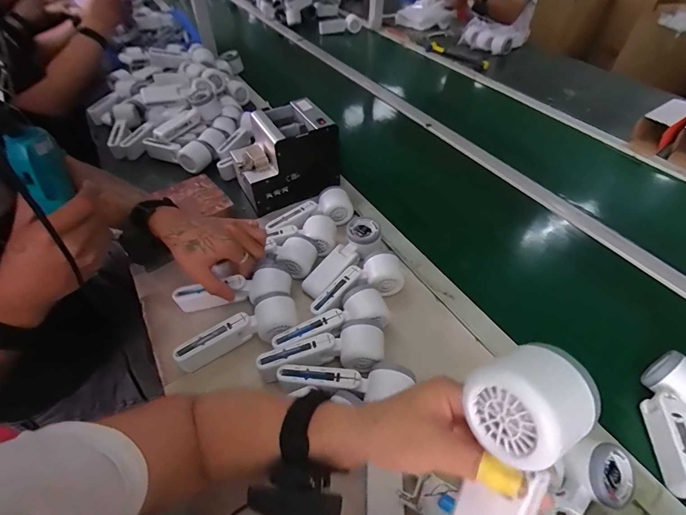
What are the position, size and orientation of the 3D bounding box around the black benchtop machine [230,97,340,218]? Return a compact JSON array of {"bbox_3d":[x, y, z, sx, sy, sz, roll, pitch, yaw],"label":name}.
[{"bbox_3d":[-0.117,-0.202,0.721,0.190,0.151,0.125,-22,51,-20],"label":"black benchtop machine"}]

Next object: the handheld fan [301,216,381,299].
[{"bbox_3d":[0.004,-0.002,0.600,0.061,0.042,0.169,31,54,24],"label":"handheld fan"}]

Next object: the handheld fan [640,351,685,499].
[{"bbox_3d":[0.404,0.195,0.428,0.056,0.047,0.158,19,62,15],"label":"handheld fan"}]

